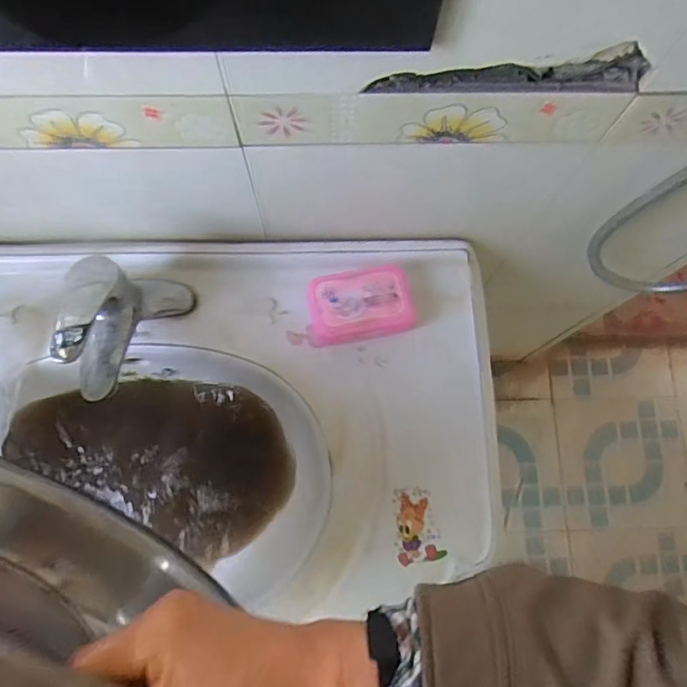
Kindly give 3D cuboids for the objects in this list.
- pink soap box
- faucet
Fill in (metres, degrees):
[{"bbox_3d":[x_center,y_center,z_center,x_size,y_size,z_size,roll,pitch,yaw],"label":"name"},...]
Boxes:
[{"bbox_3d":[0.019,-0.040,0.593,0.109,0.044,0.074,-12,77,-4],"label":"pink soap box"},{"bbox_3d":[-0.223,-0.022,0.534,0.094,0.114,0.144,28,77,5],"label":"faucet"}]

